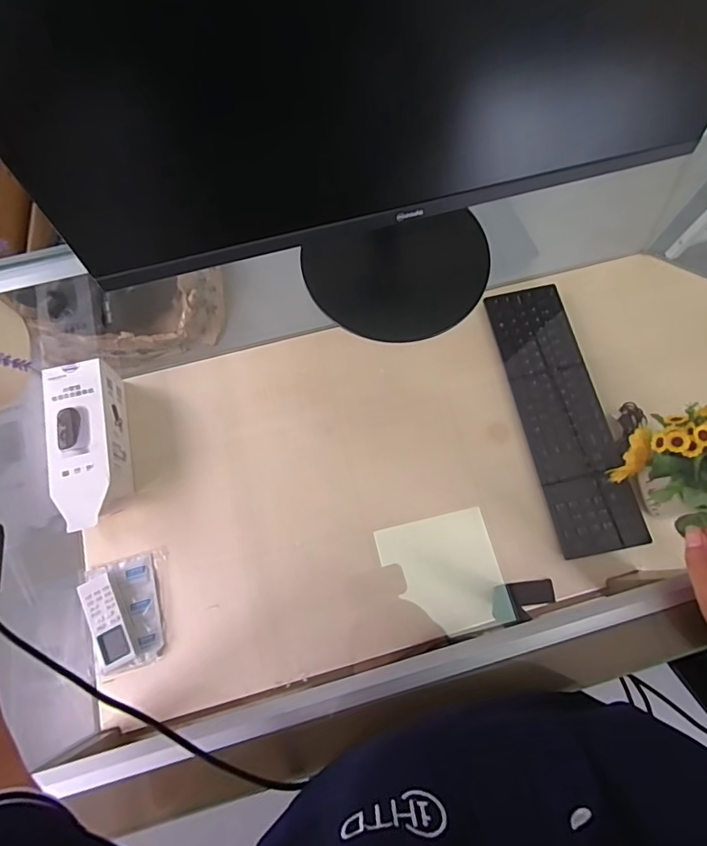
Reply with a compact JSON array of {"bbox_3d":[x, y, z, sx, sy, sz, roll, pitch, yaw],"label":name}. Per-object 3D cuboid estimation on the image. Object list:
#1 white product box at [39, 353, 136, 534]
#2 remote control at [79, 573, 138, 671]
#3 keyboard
[{"bbox_3d":[-0.395,0.036,0.712,0.088,0.076,0.245,-12,72,-4],"label":"white product box"},{"bbox_3d":[-0.342,0.273,0.659,0.045,0.012,0.123,-25,73,-8],"label":"remote control"},{"bbox_3d":[0.333,-0.019,0.764,0.129,0.032,0.436,-10,72,-3],"label":"keyboard"}]

